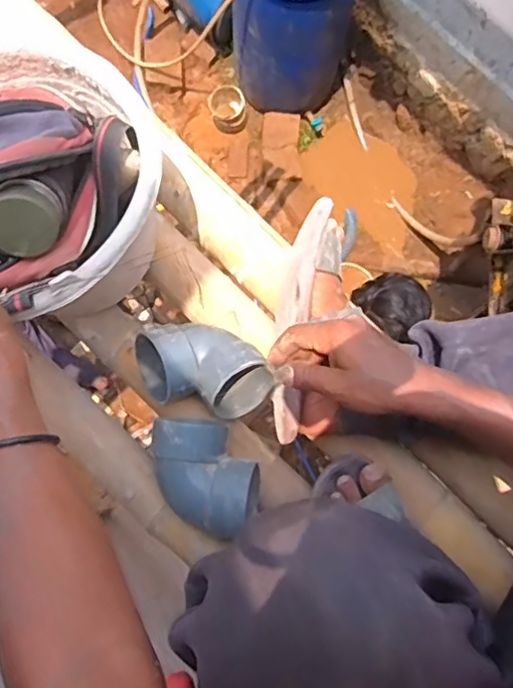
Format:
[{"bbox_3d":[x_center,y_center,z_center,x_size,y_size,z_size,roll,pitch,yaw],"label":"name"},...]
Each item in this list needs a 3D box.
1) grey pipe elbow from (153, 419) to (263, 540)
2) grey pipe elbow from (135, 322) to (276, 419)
[{"bbox_3d":[-0.054,0.133,0.619,0.092,0.074,0.135,-38,81,-9],"label":"grey pipe elbow"},{"bbox_3d":[-0.060,0.025,0.650,0.156,0.075,0.089,15,77,2],"label":"grey pipe elbow"}]

